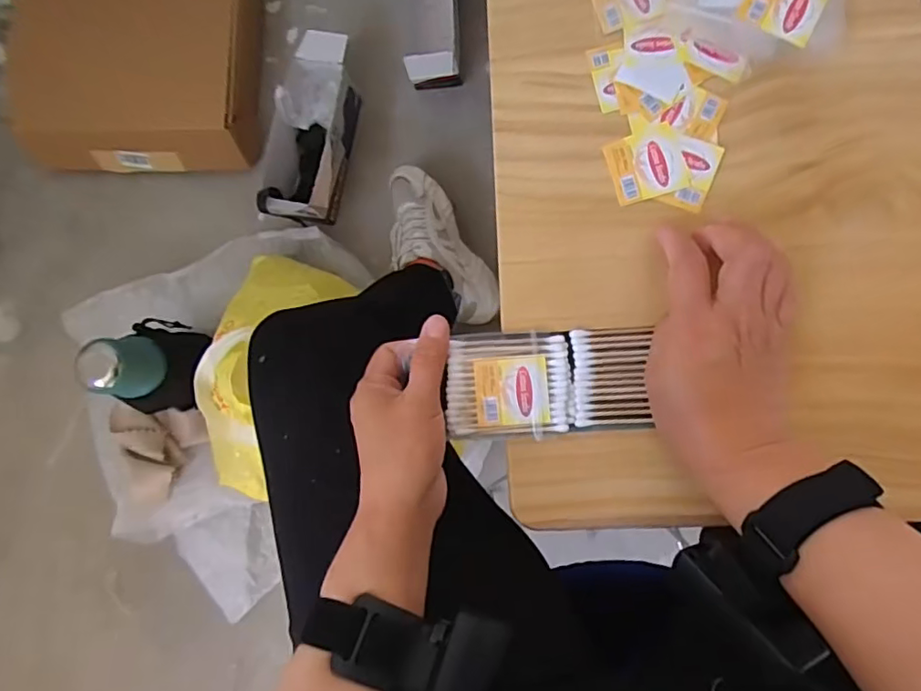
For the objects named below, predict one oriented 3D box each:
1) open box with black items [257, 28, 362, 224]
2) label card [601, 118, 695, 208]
[{"bbox_3d":[-0.225,-0.319,0.870,0.106,0.139,0.278,10,87,6],"label":"open box with black items"},{"bbox_3d":[0.115,-0.112,0.352,0.045,0.004,0.043,-16,84,4],"label":"label card"}]

